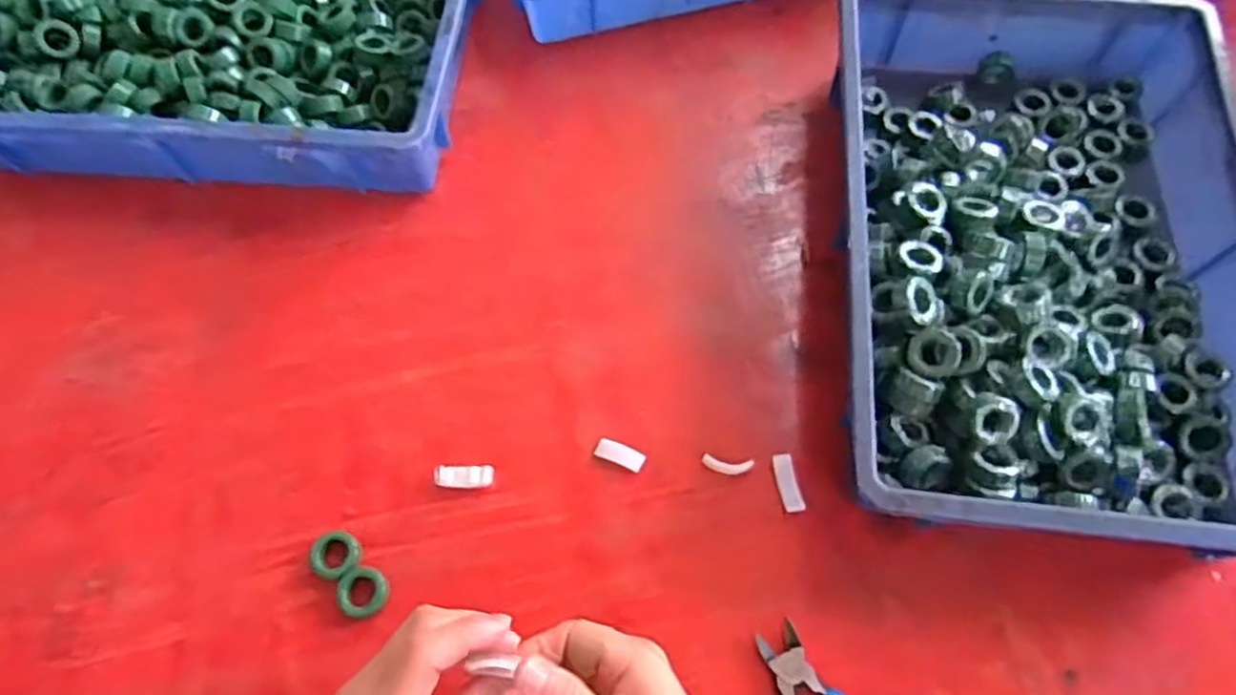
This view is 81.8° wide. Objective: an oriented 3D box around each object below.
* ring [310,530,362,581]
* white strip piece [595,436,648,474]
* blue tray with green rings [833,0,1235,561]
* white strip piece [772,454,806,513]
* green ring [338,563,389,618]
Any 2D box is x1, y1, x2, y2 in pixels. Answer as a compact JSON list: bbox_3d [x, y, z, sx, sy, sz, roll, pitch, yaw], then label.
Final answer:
[{"bbox_3d":[-0.187,0.136,0.472,0.030,0.011,0.033,0,65,1],"label":"ring"},{"bbox_3d":[0.002,0.075,0.503,0.034,0.004,0.015,22,68,10],"label":"white strip piece"},{"bbox_3d":[0.304,-0.076,0.526,0.286,0.083,0.433,4,66,3],"label":"blue tray with green rings"},{"bbox_3d":[0.117,0.093,0.491,0.014,0.005,0.039,-11,66,-4],"label":"white strip piece"},{"bbox_3d":[-0.164,0.157,0.460,0.031,0.009,0.032,0,65,1],"label":"green ring"}]

